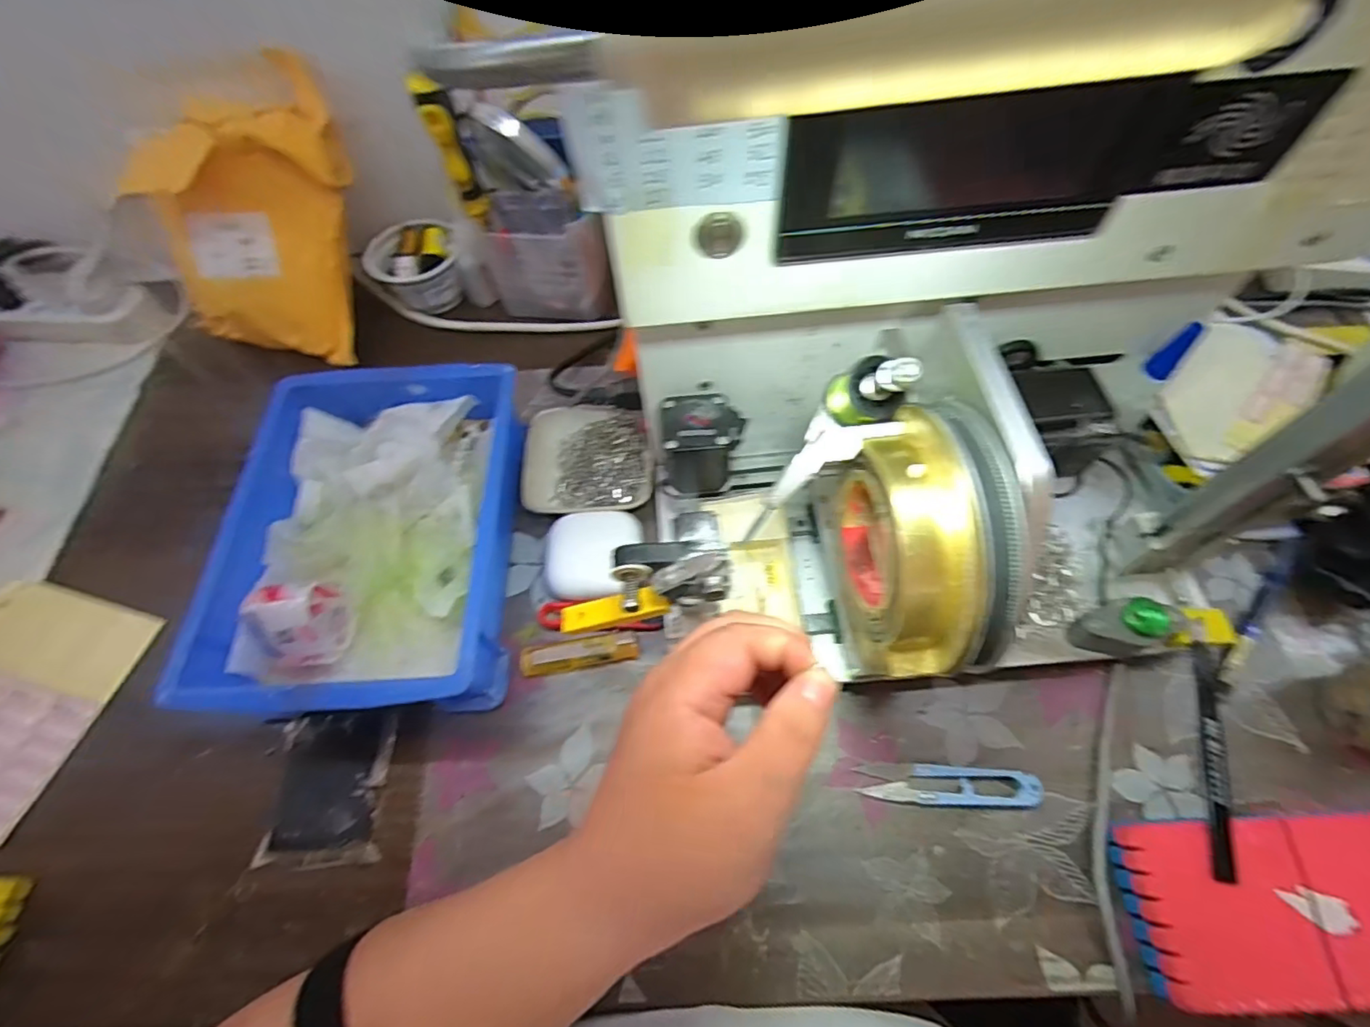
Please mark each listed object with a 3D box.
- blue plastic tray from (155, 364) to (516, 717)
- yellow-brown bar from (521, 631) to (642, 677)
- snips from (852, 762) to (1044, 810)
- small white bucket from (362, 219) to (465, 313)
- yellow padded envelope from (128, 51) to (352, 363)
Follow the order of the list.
[{"bbox_3d":[-0.211,0.015,0.409,0.179,0.075,0.243,-2,62,1],"label":"blue plastic tray"},{"bbox_3d":[-0.071,0.094,0.393,0.078,0.012,0.019,-10,62,-3],"label":"yellow-brown bar"},{"bbox_3d":[0.157,0.162,0.344,0.101,0.011,0.023,3,62,4],"label":"snips"},{"bbox_3d":[-0.247,-0.229,0.542,0.069,0.061,0.066,-1,62,2],"label":"small white bucket"},{"bbox_3d":[-0.359,-0.245,0.477,0.148,0.224,0.056,2,31,-18],"label":"yellow padded envelope"}]

